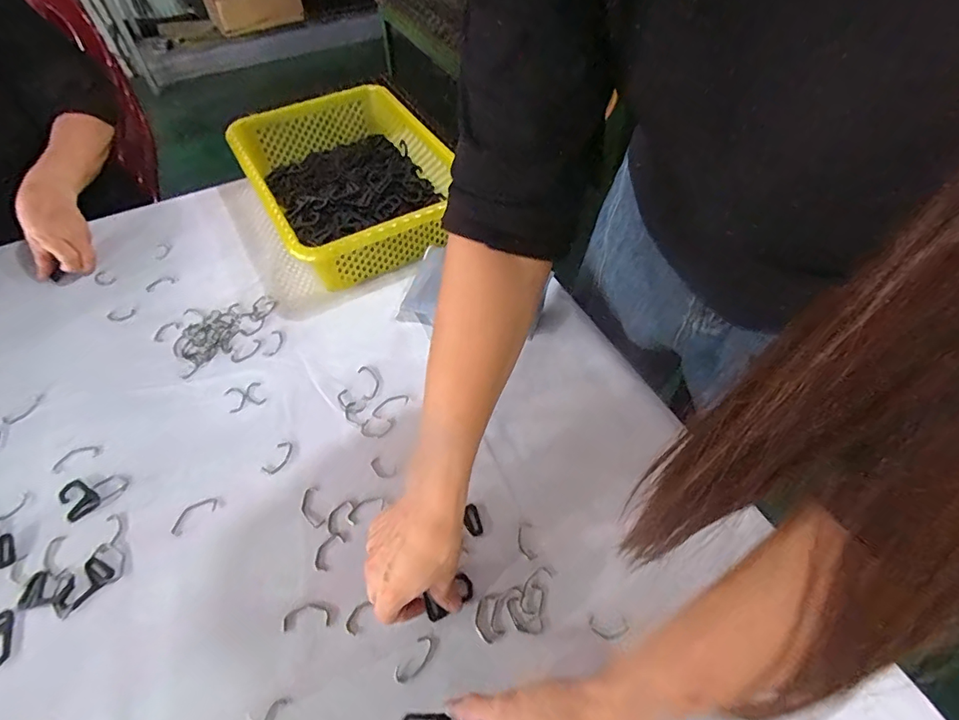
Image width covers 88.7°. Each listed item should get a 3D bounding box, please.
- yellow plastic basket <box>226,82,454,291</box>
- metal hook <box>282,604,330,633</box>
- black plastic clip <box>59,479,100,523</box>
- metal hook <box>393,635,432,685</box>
[{"bbox_3d":[-0.187,-0.260,0.715,0.250,0.093,0.351,-26,57,-18],"label":"yellow plastic basket"},{"bbox_3d":[-0.145,0.215,0.412,0.039,0.004,0.019,-5,53,-4],"label":"metal hook"},{"bbox_3d":[-0.388,0.132,0.473,0.028,0.004,0.044,-37,61,-24],"label":"black plastic clip"},{"bbox_3d":[-0.052,0.238,0.389,0.017,0.004,0.039,32,59,23],"label":"metal hook"}]

